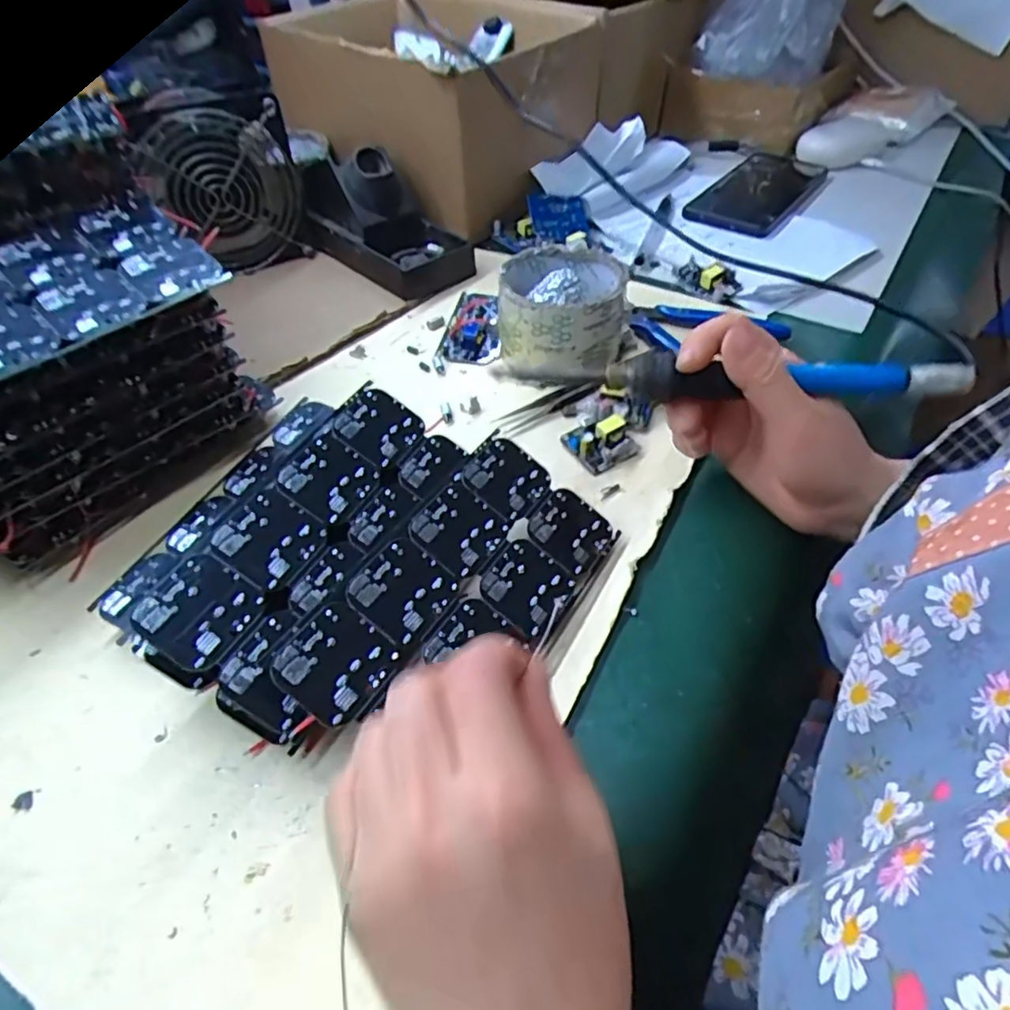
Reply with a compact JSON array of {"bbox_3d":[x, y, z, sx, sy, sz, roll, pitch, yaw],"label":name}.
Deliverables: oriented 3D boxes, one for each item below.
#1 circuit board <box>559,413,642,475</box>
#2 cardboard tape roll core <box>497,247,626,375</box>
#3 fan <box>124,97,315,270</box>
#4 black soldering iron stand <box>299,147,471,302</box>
[{"bbox_3d":[0.054,-0.039,0.366,0.034,0.017,0.032,-21,50,-19],"label":"circuit board"},{"bbox_3d":[0.035,-0.125,0.418,0.078,0.053,0.076,0,47,-1],"label":"cardboard tape roll core"},{"bbox_3d":[-0.214,-0.243,0.492,0.108,0.113,0.033,-24,52,-21],"label":"fan"},{"bbox_3d":[-0.096,-0.233,0.510,0.150,0.076,0.078,36,56,29],"label":"black soldering iron stand"}]

